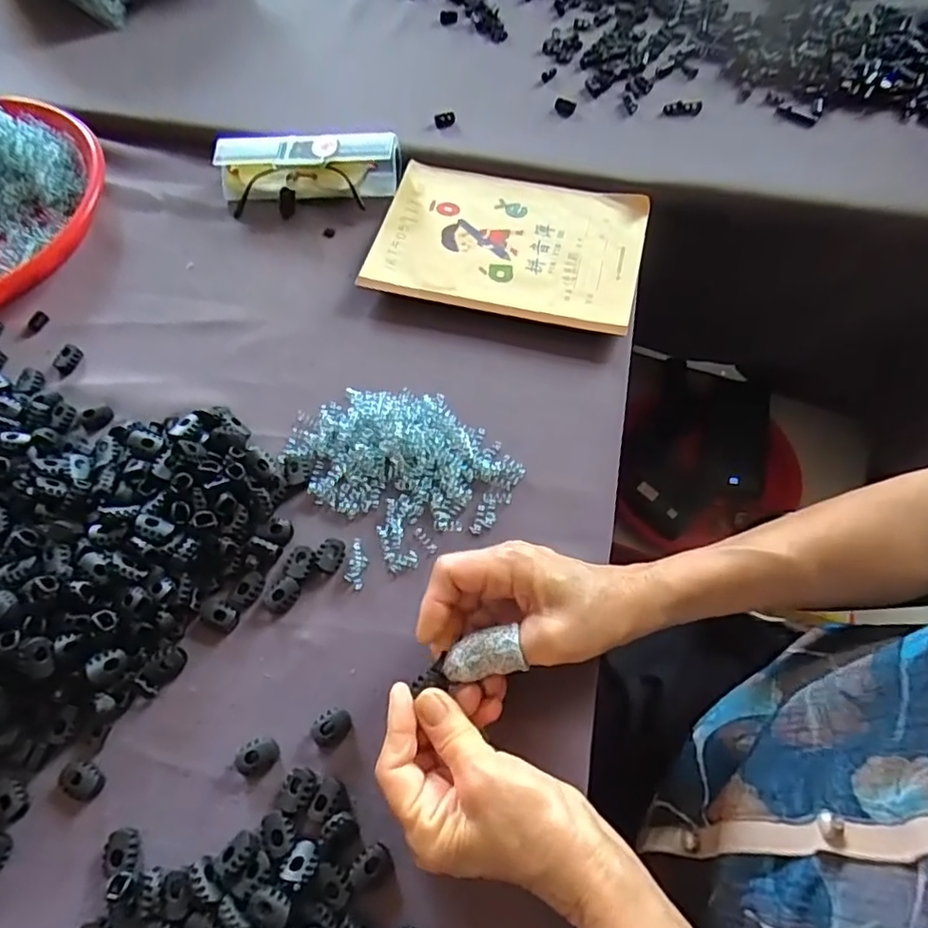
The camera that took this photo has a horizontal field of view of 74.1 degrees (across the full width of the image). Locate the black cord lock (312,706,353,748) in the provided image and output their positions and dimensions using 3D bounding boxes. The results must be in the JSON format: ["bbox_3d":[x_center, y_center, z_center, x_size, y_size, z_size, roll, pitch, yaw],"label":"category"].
[{"bbox_3d":[-0.074,0.147,0.344,0.017,0.009,0.021,41,71,19],"label":"black cord lock"}]

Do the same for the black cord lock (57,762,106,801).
[{"bbox_3d":[-0.205,0.170,0.331,0.024,0.006,0.017,23,67,12],"label":"black cord lock"}]

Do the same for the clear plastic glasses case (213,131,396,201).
[{"bbox_3d":[-0.134,-0.252,0.519,0.153,0.043,0.040,6,64,4],"label":"clear plastic glasses case"}]

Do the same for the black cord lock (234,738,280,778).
[{"bbox_3d":[-0.114,0.161,0.338,0.024,0.009,0.017,-20,65,-8],"label":"black cord lock"}]

